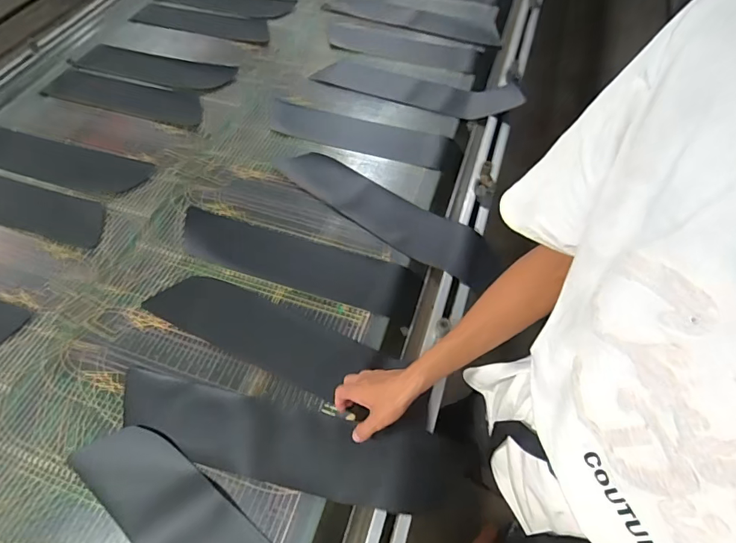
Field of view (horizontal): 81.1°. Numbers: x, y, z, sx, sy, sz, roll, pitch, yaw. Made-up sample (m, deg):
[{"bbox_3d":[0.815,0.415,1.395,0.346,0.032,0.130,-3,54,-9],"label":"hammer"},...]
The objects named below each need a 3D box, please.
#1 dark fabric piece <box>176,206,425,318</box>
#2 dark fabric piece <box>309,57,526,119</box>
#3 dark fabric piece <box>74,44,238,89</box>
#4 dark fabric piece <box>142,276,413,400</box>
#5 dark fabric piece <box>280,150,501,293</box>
[{"bbox_3d":[-0.145,-0.020,0.842,0.485,0.012,0.127,17,58,8],"label":"dark fabric piece"},{"bbox_3d":[0.129,-0.500,1.151,0.547,0.059,0.137,16,58,10],"label":"dark fabric piece"},{"bbox_3d":[-0.573,-0.562,1.184,0.426,0.039,0.142,13,60,9],"label":"dark fabric piece"},{"bbox_3d":[-0.176,0.109,0.758,0.436,0.008,0.128,21,58,11],"label":"dark fabric piece"},{"bbox_3d":[0.035,-0.132,0.907,0.522,0.023,0.126,34,65,20],"label":"dark fabric piece"}]

